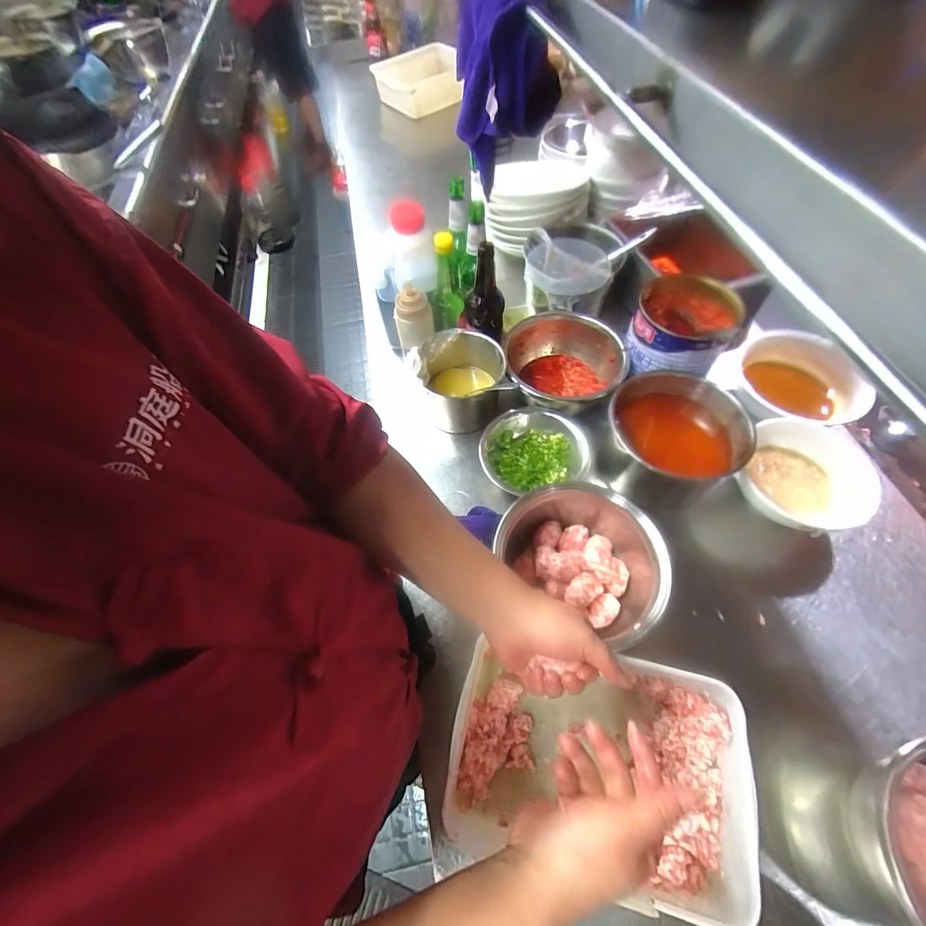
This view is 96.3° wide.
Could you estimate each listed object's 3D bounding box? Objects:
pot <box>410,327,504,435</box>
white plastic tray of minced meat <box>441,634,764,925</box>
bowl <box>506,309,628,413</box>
[{"bbox_3d":[-0.004,-0.146,0.742,0.145,0.119,0.132,-1,59,2],"label":"pot"},{"bbox_3d":[0.142,0.331,0.464,0.303,0.094,0.201,7,60,7],"label":"white plastic tray of minced meat"},{"bbox_3d":[0.177,-0.159,0.744,0.198,0.118,0.188,-1,59,2],"label":"bowl"}]

